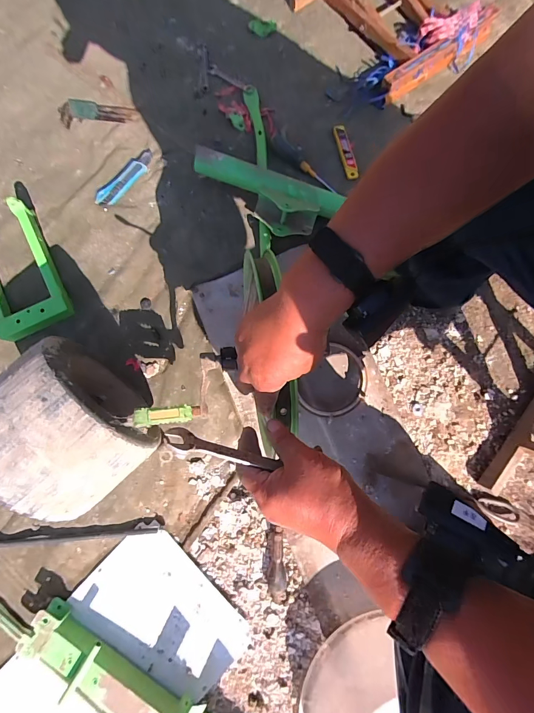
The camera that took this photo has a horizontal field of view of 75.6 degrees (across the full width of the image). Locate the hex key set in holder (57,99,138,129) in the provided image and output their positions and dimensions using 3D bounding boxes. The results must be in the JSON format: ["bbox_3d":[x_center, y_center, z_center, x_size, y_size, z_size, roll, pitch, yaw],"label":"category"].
[{"bbox_3d":[-0.395,-0.576,0.809,0.181,0.019,0.064,0,79,2],"label":"hex key set in holder"}]

